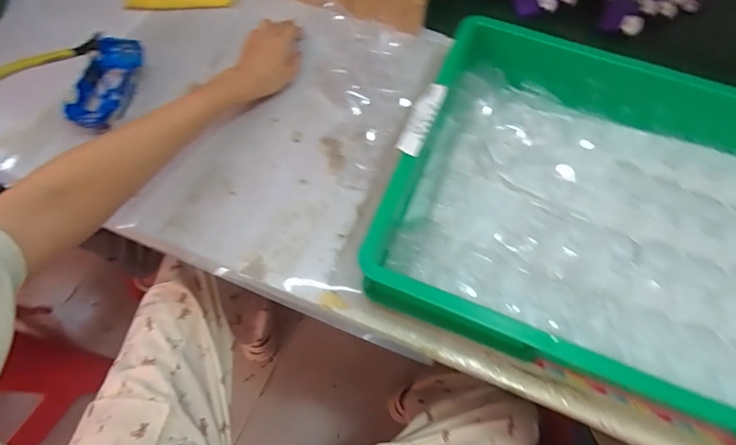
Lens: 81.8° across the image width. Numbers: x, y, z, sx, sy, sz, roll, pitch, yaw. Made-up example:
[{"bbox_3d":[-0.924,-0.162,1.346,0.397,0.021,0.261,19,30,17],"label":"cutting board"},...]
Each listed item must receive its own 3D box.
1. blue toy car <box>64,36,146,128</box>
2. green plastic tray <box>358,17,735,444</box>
[{"bbox_3d":[-0.319,-0.167,0.525,0.060,0.035,0.131,1,62,-2],"label":"blue toy car"},{"bbox_3d":[0.308,0.004,0.441,0.548,0.082,0.366,21,63,8],"label":"green plastic tray"}]

